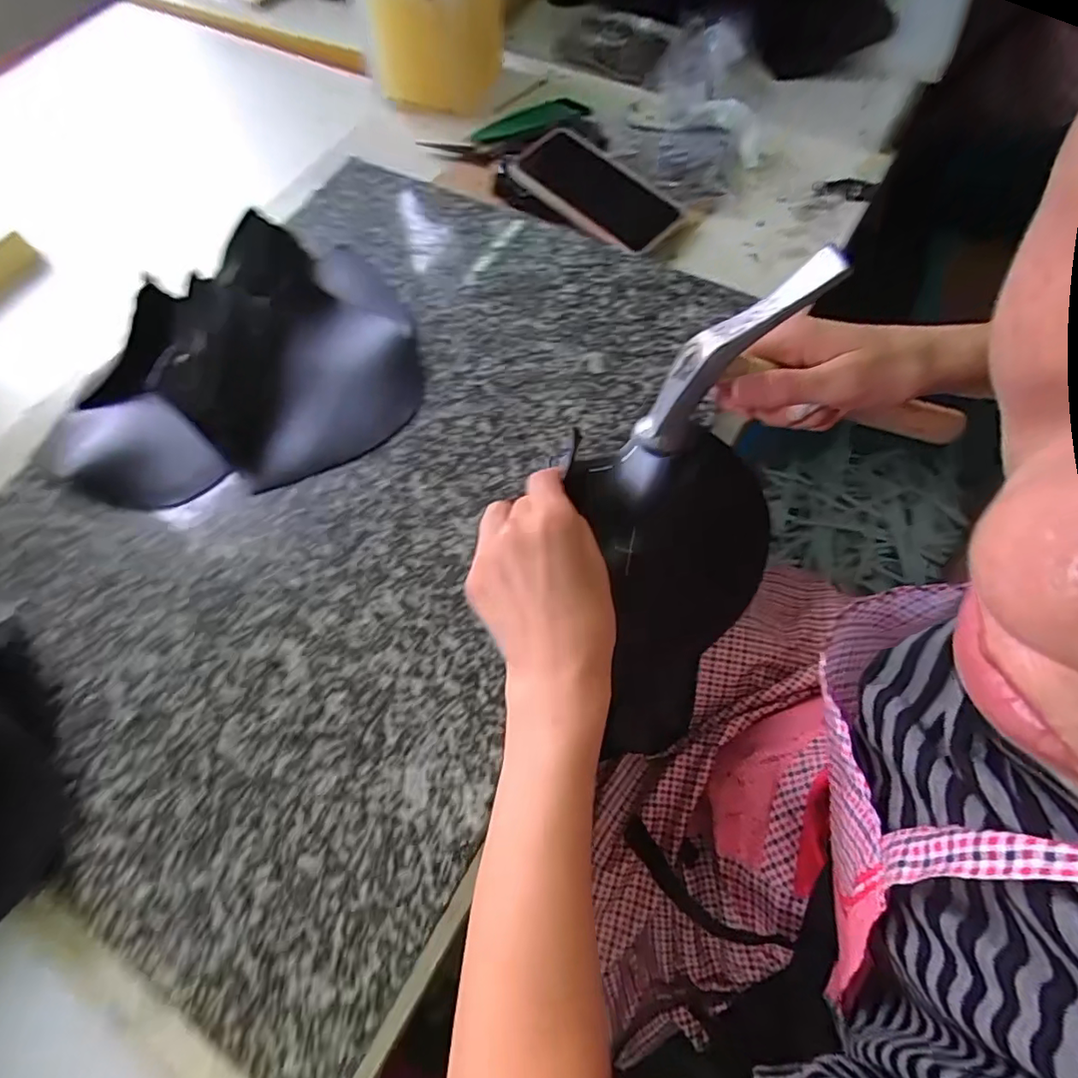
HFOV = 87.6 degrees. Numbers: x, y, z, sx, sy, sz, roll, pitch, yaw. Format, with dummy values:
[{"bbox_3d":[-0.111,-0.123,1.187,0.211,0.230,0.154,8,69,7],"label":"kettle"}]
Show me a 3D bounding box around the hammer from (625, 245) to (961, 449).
[{"bbox_3d":[0.186,-0.095,0.351,0.222,0.138,0.037,3,66,-24],"label":"hammer"}]

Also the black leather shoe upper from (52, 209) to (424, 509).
[{"bbox_3d":[-0.240,-0.135,0.425,0.273,0.053,0.210,-24,67,-8],"label":"black leather shoe upper"}]

